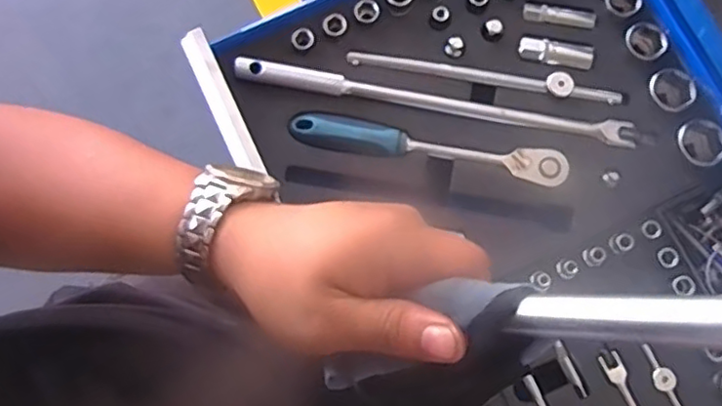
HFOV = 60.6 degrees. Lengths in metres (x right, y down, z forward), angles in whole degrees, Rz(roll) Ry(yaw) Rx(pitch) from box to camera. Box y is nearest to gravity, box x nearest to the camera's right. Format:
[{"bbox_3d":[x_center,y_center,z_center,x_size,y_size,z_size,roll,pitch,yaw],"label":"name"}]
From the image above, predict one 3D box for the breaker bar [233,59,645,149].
[{"bbox_3d":[0.065,-0.093,0.546,0.348,0.015,0.028,10,78,2],"label":"breaker bar"}]

